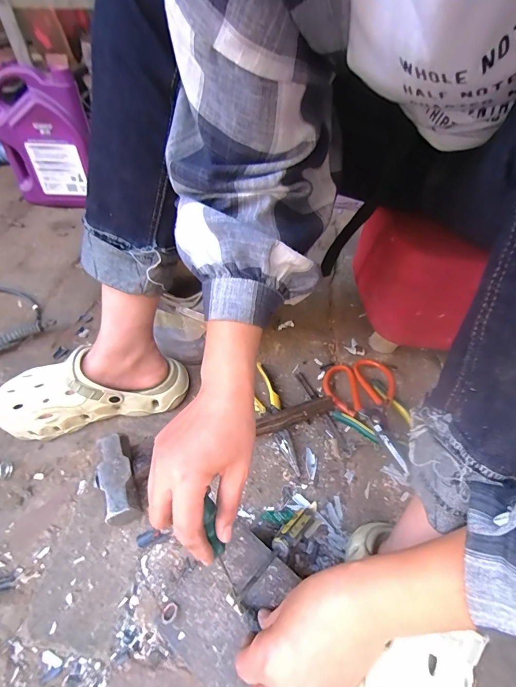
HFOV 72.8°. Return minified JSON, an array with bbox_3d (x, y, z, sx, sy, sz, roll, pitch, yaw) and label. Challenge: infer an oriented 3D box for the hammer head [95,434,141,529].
[{"bbox_3d":[-0.181,0.176,0.454,0.043,0.043,0.108,-14,52,-15],"label":"hammer head"}]

